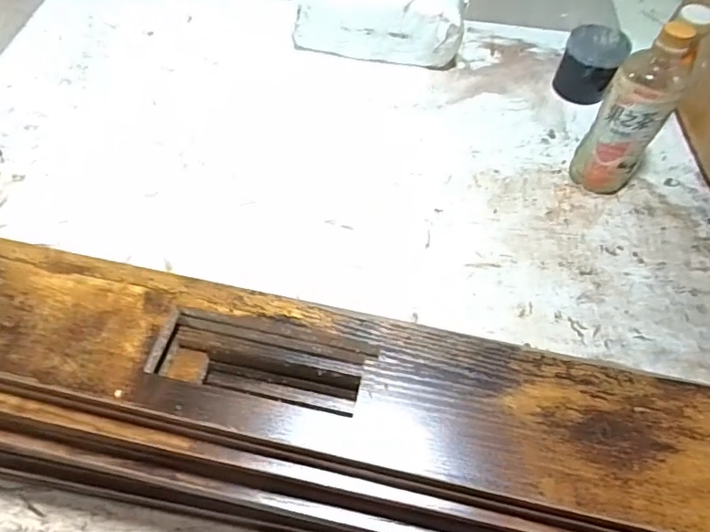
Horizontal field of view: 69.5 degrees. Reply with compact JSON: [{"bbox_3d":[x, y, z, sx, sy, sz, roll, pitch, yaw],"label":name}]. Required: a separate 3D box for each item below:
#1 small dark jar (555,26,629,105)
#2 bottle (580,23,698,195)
[{"bbox_3d":[0.334,-0.284,0.734,0.079,0.077,0.092,31,62,16],"label":"small dark jar"},{"bbox_3d":[0.315,-0.168,0.583,0.073,0.199,0.069,36,63,19],"label":"bottle"}]

